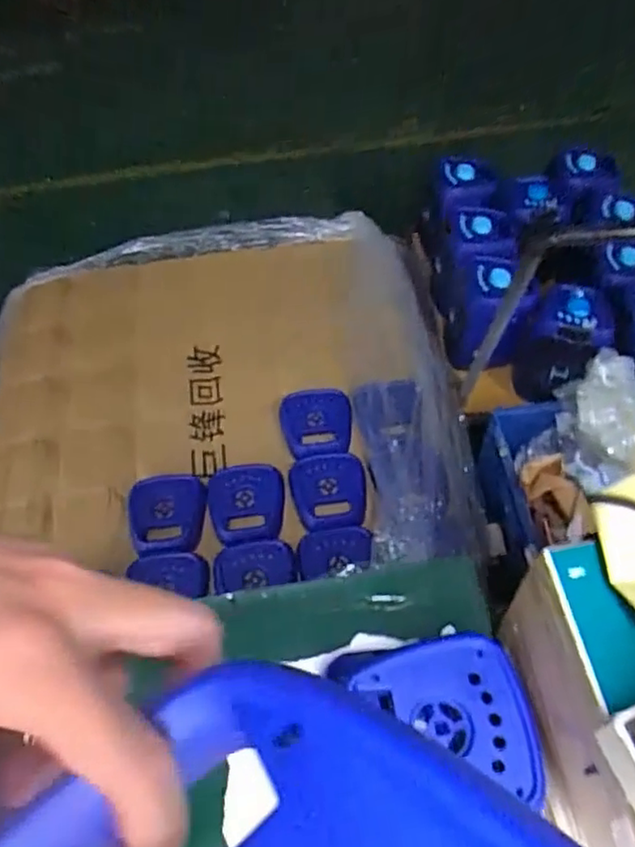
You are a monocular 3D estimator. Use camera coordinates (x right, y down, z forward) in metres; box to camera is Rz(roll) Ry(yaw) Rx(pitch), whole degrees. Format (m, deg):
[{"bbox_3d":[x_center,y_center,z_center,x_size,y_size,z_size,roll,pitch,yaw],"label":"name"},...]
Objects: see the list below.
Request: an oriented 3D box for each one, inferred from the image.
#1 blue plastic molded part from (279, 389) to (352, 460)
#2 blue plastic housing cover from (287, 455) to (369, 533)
[{"bbox_3d":[-0.001,-0.006,1.518,0.163,0.025,0.198,-10,55,-4],"label":"blue plastic molded part"},{"bbox_3d":[0.025,0.148,1.424,0.166,0.039,0.180,-5,55,-1],"label":"blue plastic housing cover"}]

